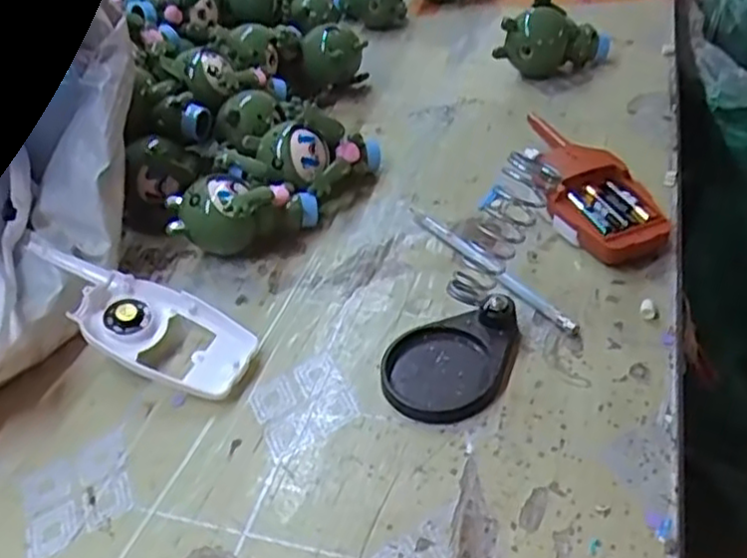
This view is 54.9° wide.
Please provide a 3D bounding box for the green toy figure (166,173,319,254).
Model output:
[{"bbox_3d":[-0.092,-0.047,0.517,0.104,0.053,0.057,-12,41,-6],"label":"green toy figure"}]

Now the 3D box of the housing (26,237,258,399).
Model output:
[{"bbox_3d":[-0.152,0.022,0.450,0.168,0.016,0.061,28,49,13],"label":"housing"}]

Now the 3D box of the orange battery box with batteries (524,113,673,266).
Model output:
[{"bbox_3d":[0.152,-0.070,0.517,0.071,0.037,0.165,-4,41,3],"label":"orange battery box with batteries"}]

